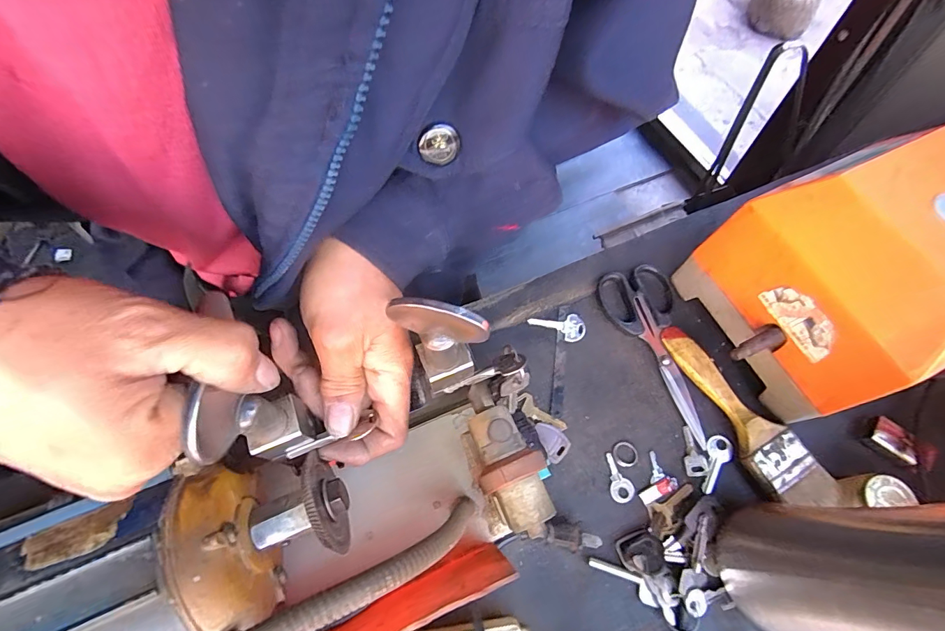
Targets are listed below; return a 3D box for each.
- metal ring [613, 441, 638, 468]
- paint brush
[{"bbox_3d":[0.127,0.115,0.349,0.020,0.004,0.020,-1,62,1],"label":"metal ring"},{"bbox_3d":[0.223,0.081,0.352,0.039,0.018,0.170,-29,65,-13],"label":"paint brush"}]

